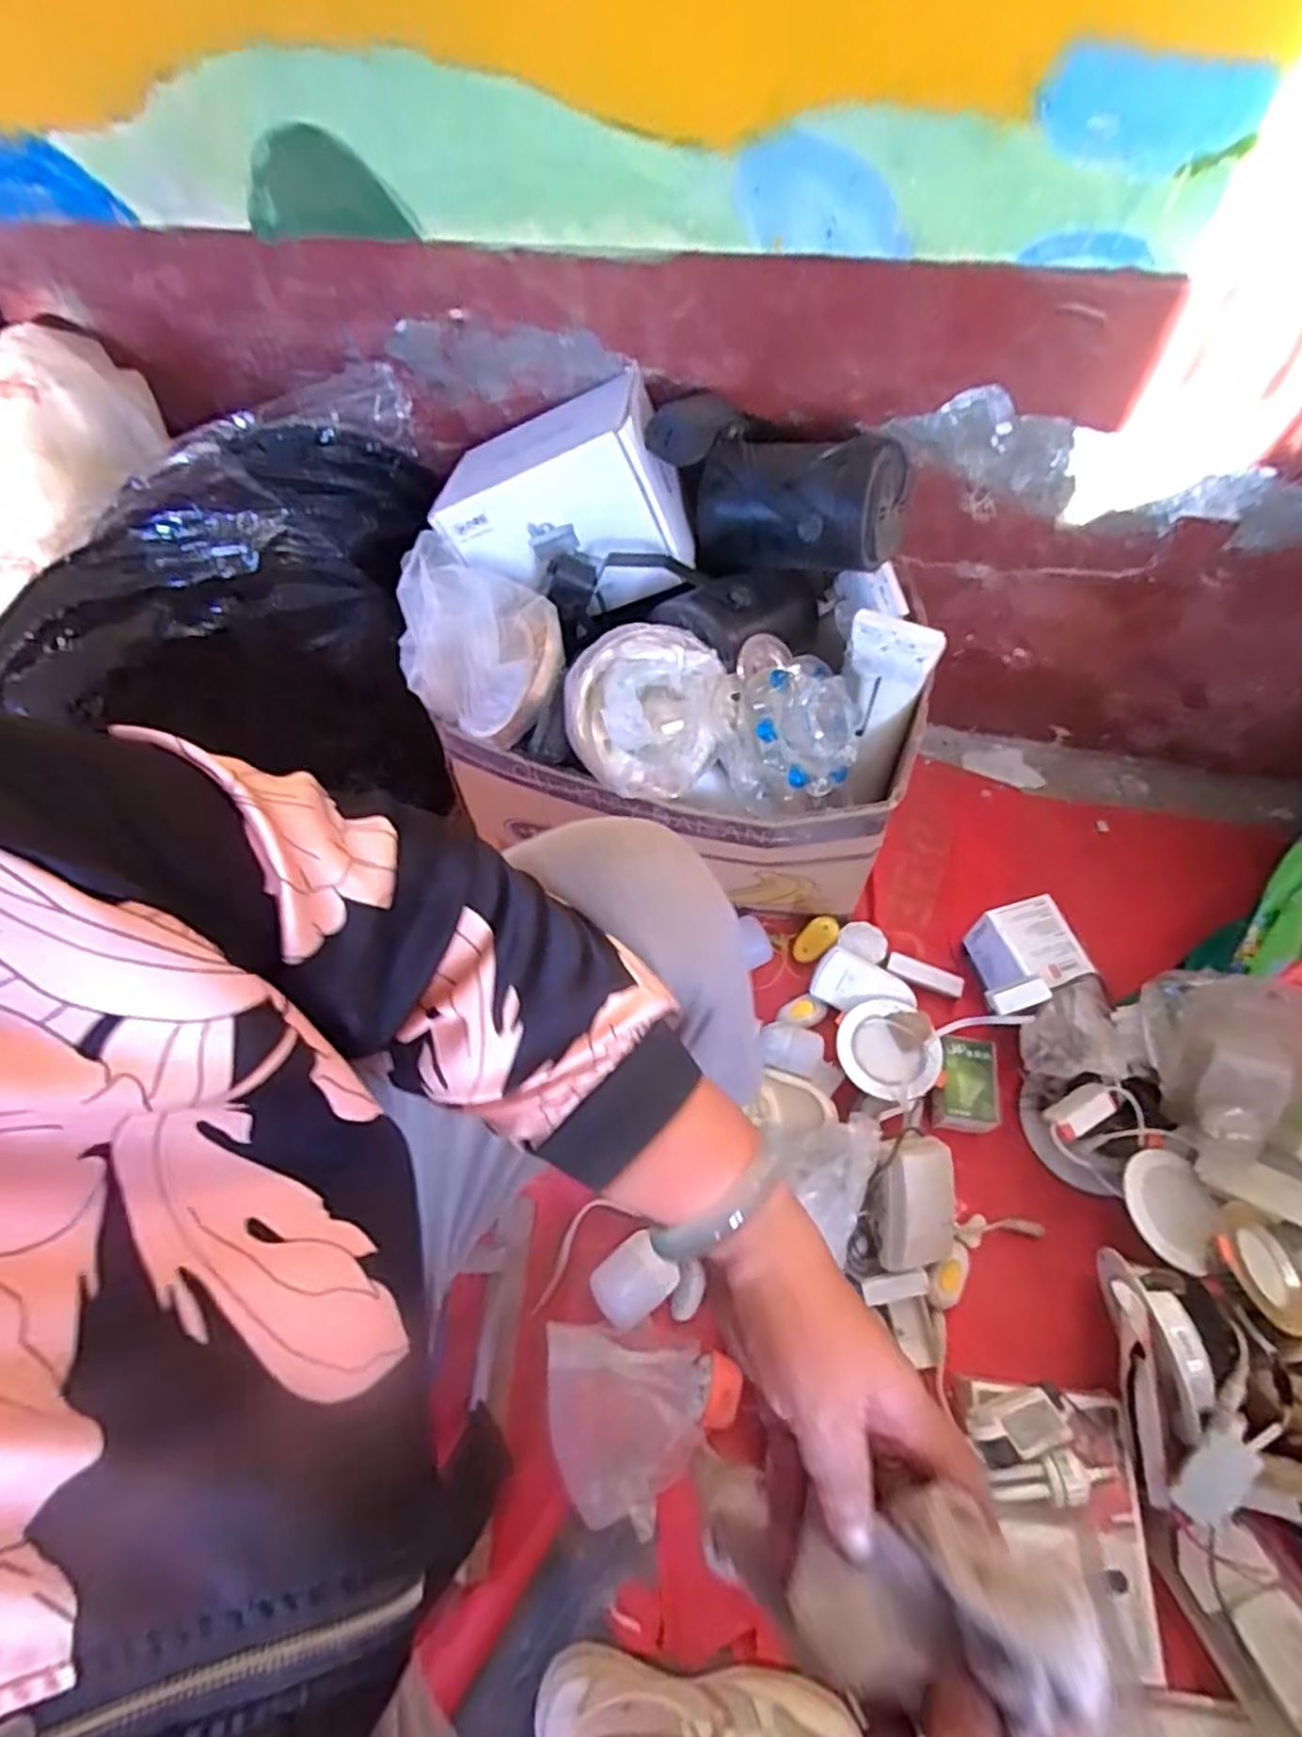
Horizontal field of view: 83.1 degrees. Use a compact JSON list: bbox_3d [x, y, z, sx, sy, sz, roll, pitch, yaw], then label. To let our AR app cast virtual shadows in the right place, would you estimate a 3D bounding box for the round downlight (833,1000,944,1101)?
[{"bbox_3d":[0.240,0.182,0.740,0.093,0.020,0.099,-2,63,3],"label":"round downlight"}]

